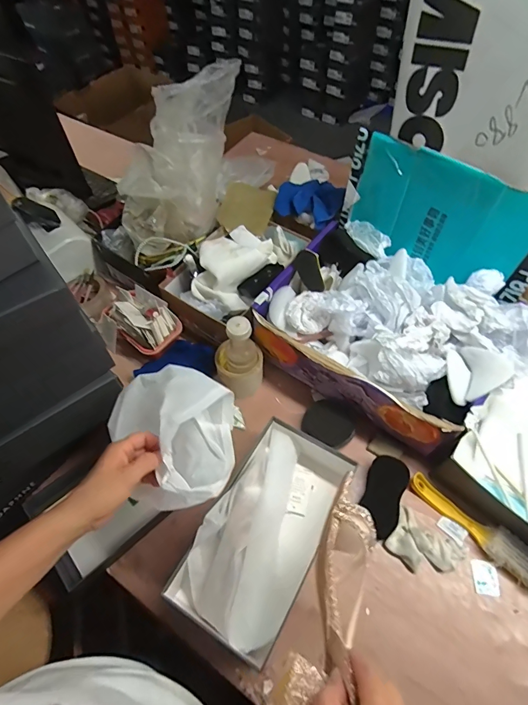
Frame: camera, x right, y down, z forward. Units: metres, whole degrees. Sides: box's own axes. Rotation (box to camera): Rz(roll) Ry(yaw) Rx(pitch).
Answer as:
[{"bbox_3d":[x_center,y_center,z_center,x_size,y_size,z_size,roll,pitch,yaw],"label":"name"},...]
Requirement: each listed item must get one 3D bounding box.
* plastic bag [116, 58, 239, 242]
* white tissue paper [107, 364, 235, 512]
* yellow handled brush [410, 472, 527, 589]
[{"bbox_3d":[-0.171,-0.396,0.808,0.171,0.211,0.380,29,102,18],"label":"plastic bag"},{"bbox_3d":[-0.124,0.102,0.493,0.165,0.078,0.170,-3,57,-1],"label":"white tissue paper"},{"bbox_3d":[0.333,0.276,0.601,0.224,0.031,0.053,35,64,21],"label":"yellow handled brush"}]

